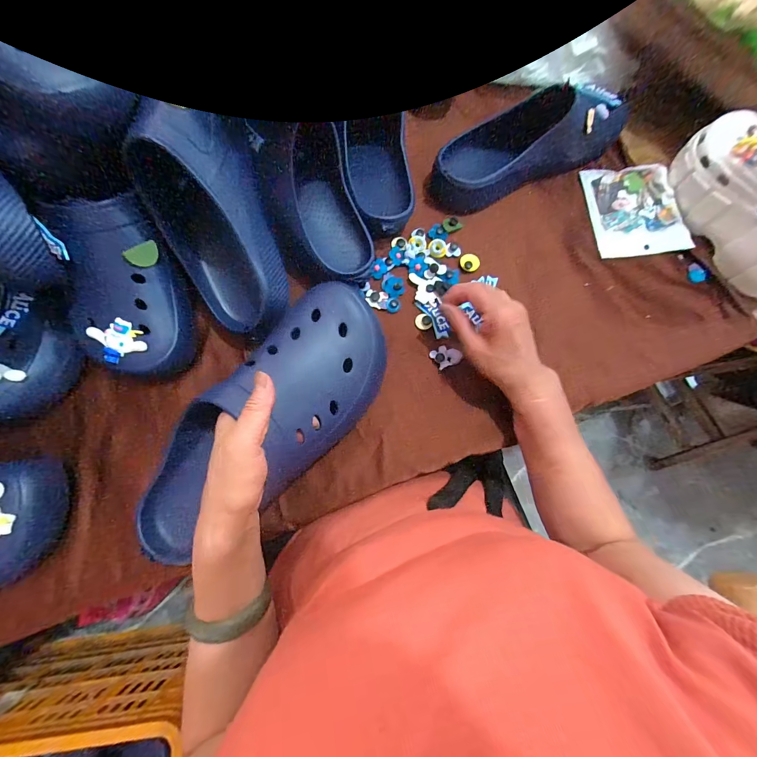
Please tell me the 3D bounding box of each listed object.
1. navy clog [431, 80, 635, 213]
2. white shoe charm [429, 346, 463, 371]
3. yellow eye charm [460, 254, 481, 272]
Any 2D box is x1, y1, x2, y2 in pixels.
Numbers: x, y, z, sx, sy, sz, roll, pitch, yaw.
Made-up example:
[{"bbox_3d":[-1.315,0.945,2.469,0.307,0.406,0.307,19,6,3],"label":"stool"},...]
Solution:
[{"bbox_3d":[0.206,-0.319,0.446,0.259,0.095,0.084,-28,76,-9],"label":"navy clog"},{"bbox_3d":[0.079,-0.025,0.398,0.030,0.012,0.028,-29,76,-10],"label":"white shoe charm"},{"bbox_3d":[0.117,-0.148,0.436,0.025,0.008,0.021,25,74,6],"label":"yellow eye charm"}]

